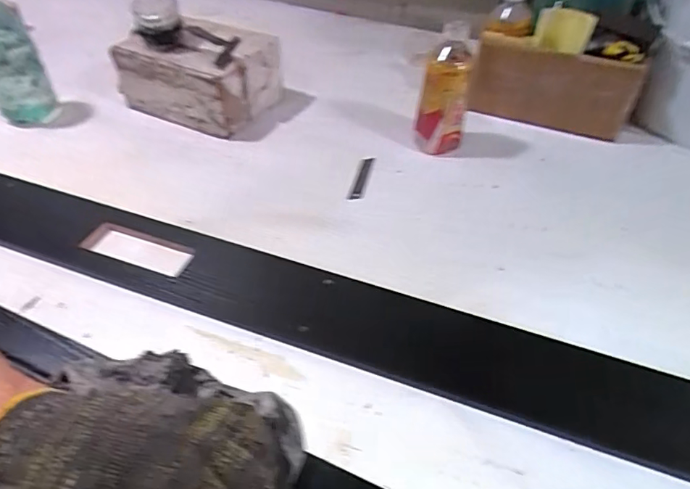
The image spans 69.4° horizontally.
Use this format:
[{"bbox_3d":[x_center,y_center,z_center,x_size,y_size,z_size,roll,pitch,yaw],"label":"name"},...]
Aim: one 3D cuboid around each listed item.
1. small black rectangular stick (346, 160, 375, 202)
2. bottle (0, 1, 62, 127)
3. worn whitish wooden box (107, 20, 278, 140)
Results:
[{"bbox_3d":[0.025,-0.092,0.694,0.020,0.004,0.098,12,46,10],"label":"small black rectangular stick"},{"bbox_3d":[-0.492,-0.274,0.722,0.079,0.198,0.064,-25,51,-24],"label":"bottle"},{"bbox_3d":[-0.232,-0.270,0.785,0.222,0.119,0.136,21,48,18],"label":"worn whitish wooden box"}]

